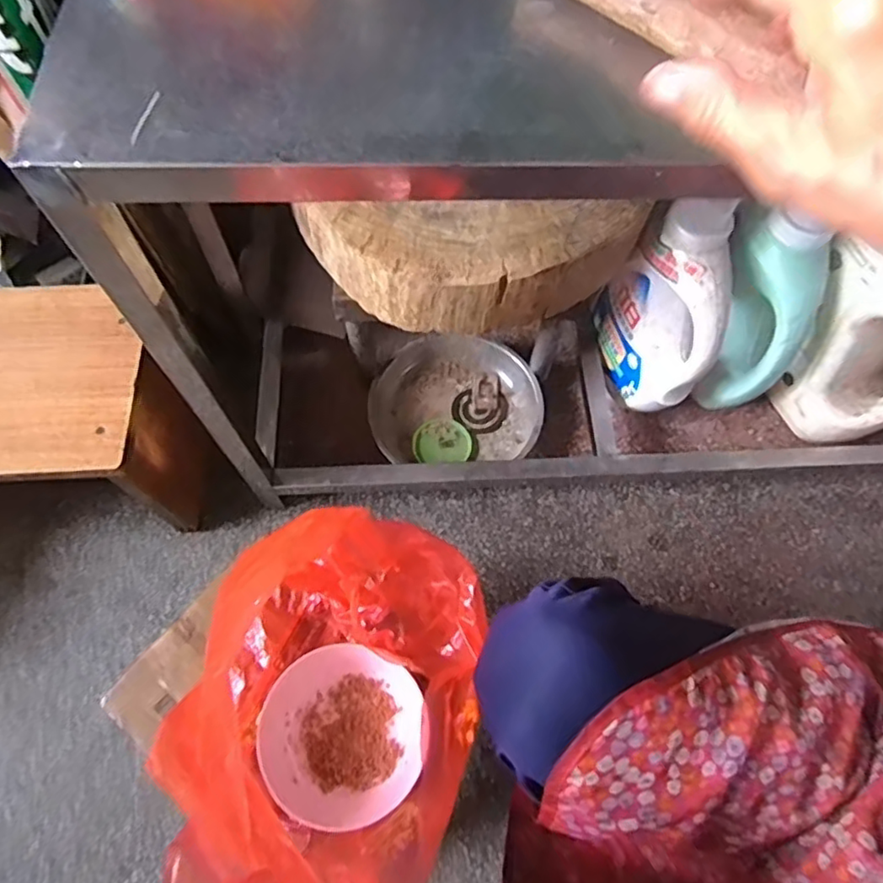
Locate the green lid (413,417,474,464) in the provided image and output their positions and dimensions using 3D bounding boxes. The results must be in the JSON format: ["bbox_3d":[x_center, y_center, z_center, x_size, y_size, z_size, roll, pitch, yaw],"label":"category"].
[{"bbox_3d":[0.000,-0.001,0.760,0.071,0.007,0.060,-10,67,-7],"label":"green lid"}]

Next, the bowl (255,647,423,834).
[{"bbox_3d":[-0.068,0.202,0.432,0.110,0.034,0.113,1,66,-3],"label":"bowl"}]

